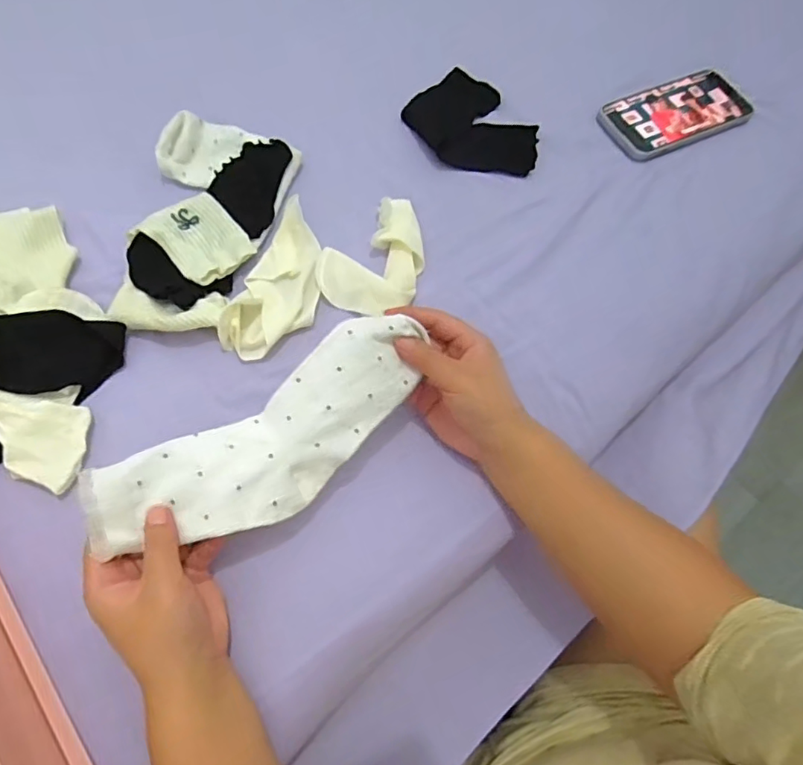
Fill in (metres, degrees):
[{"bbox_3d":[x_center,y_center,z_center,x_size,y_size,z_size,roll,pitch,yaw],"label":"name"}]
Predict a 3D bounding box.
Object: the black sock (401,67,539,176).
[{"bbox_3d":[0.073,-0.261,0.542,0.107,0.016,0.146,-31,72,-14],"label":"black sock"}]

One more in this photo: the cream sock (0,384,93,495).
[{"bbox_3d":[-0.303,0.018,0.390,0.169,0.029,0.072,20,68,5],"label":"cream sock"}]

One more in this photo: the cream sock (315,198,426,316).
[{"bbox_3d":[-0.023,-0.116,0.466,0.087,0.024,0.125,15,68,3],"label":"cream sock"}]

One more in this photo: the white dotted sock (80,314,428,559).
[{"bbox_3d":[-0.084,0.041,0.350,0.226,0.026,0.086,-32,91,-13],"label":"white dotted sock"}]

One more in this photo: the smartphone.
[{"bbox_3d":[0.295,-0.290,0.566,0.154,0.016,0.083,-22,70,-12],"label":"smartphone"}]

